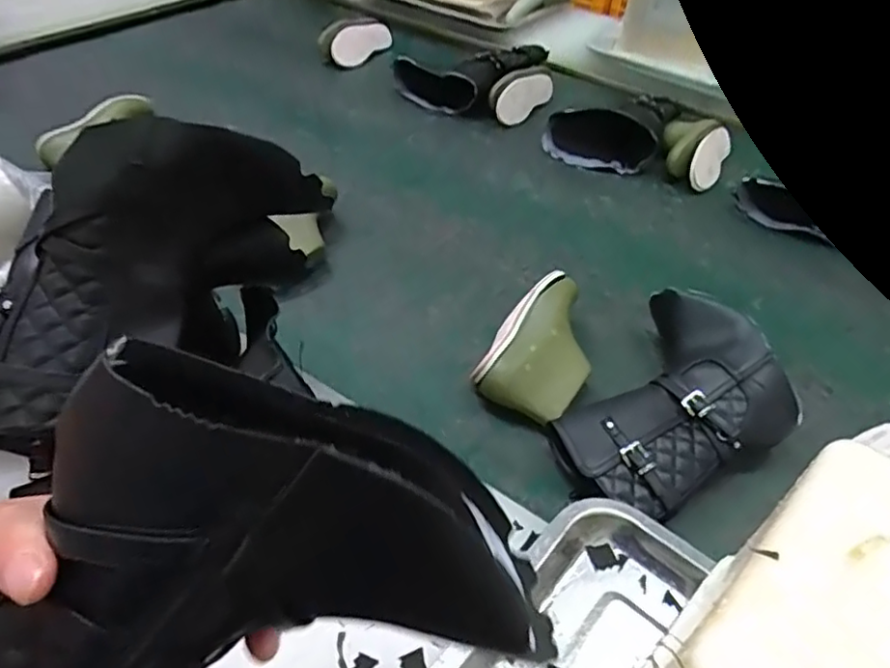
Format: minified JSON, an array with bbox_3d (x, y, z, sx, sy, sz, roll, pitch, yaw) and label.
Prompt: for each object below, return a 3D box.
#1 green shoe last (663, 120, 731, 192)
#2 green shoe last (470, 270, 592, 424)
[{"bbox_3d":[0.374,-0.281,0.952,0.096,0.059,0.164,17,46,14],"label":"green shoe last"},{"bbox_3d":[0.093,0.015,0.625,0.101,0.058,0.160,21,47,17],"label":"green shoe last"}]

